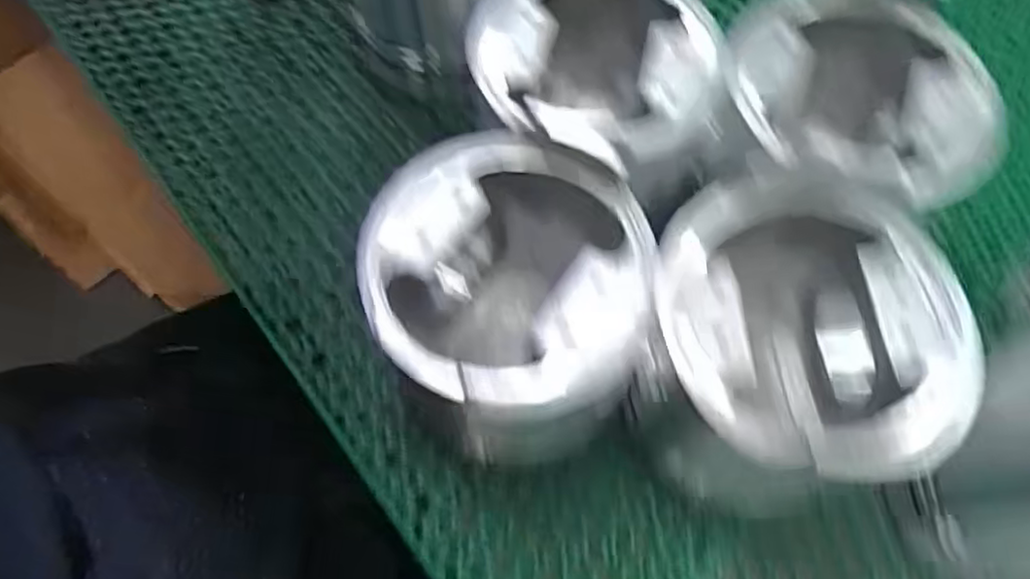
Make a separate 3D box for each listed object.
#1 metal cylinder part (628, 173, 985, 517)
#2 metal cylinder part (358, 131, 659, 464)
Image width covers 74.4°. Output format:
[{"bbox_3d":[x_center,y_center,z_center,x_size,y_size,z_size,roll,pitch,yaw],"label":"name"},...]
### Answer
[{"bbox_3d":[0.098,0.026,0.260,0.100,0.108,0.097,-10,65,-5],"label":"metal cylinder part"},{"bbox_3d":[-0.004,0.011,0.266,0.093,0.109,0.100,0,64,0],"label":"metal cylinder part"}]

